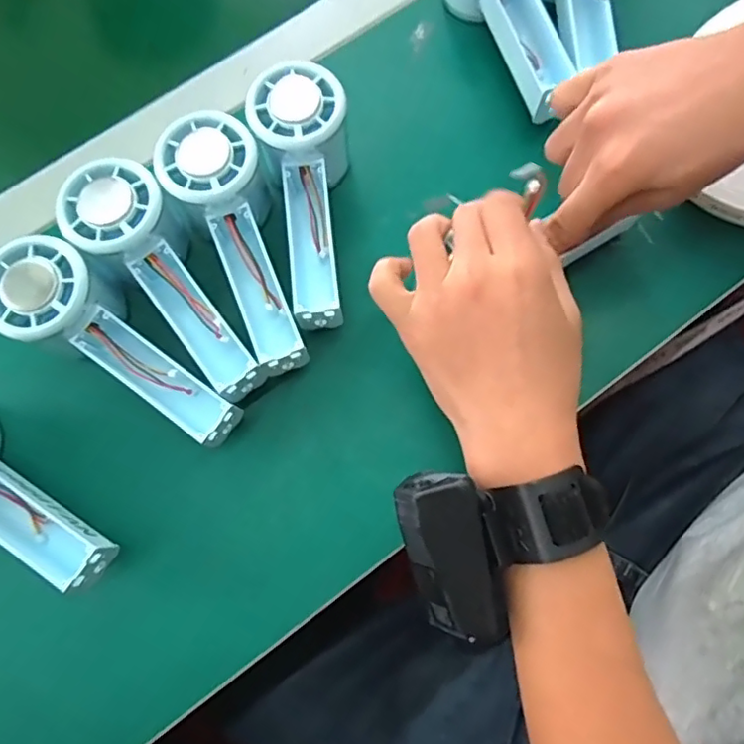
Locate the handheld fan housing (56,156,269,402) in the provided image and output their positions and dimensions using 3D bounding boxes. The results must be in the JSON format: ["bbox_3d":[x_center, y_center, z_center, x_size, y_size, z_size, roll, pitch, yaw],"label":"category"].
[{"bbox_3d":[-0.112,-0.050,0.337,0.053,0.061,0.149,-39,77,-9],"label":"handheld fan housing"}]

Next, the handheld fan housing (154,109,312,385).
[{"bbox_3d":[-0.076,-0.074,0.347,0.060,0.058,0.153,-20,88,-4],"label":"handheld fan housing"}]

